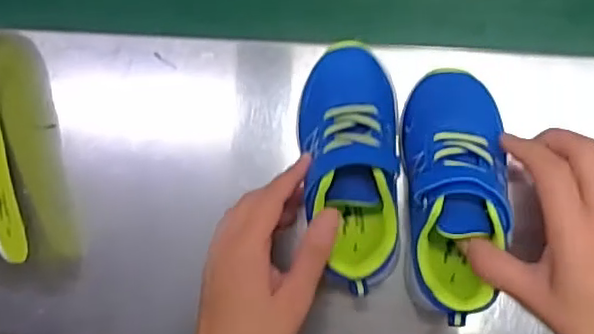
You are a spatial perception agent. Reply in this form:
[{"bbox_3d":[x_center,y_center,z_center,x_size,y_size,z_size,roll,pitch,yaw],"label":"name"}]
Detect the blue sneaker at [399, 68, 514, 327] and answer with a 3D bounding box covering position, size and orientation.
[{"bbox_3d":[0.101,0.014,0.403,0.064,0.065,0.158,1,77,9],"label":"blue sneaker"}]

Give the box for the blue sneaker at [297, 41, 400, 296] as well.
[{"bbox_3d":[0.035,-0.006,0.411,0.064,0.057,0.164,-7,77,8],"label":"blue sneaker"}]

